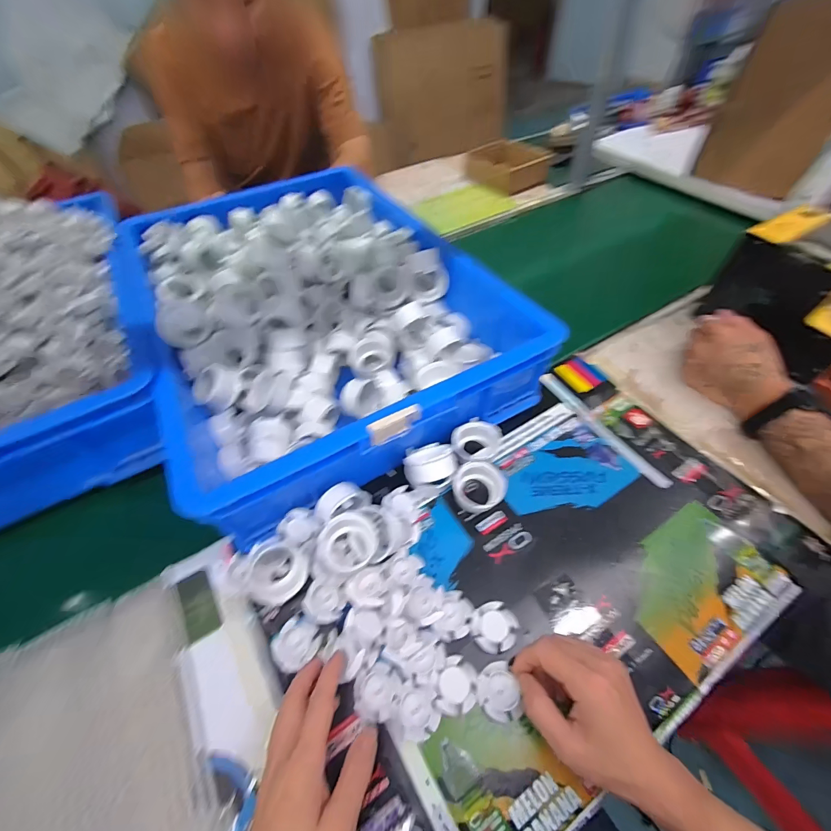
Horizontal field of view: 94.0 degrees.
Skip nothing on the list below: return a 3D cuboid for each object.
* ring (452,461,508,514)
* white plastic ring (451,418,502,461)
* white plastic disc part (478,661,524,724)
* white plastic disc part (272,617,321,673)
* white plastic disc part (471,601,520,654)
[{"bbox_3d":[0.071,0.082,0.438,0.058,0.018,0.060,-31,87,-18],"label":"ring"},{"bbox_3d":[0.073,0.031,0.469,0.051,0.035,0.054,-1,52,1],"label":"white plastic ring"},{"bbox_3d":[0.070,0.234,0.327,0.033,0.010,0.041,-14,53,-8],"label":"white plastic disc part"},{"bbox_3d":[-0.110,0.211,0.357,0.039,0.008,0.039,-1,52,1],"label":"white plastic disc part"},{"bbox_3d":[0.074,0.197,0.360,0.041,0.013,0.041,-1,52,1],"label":"white plastic disc part"}]

